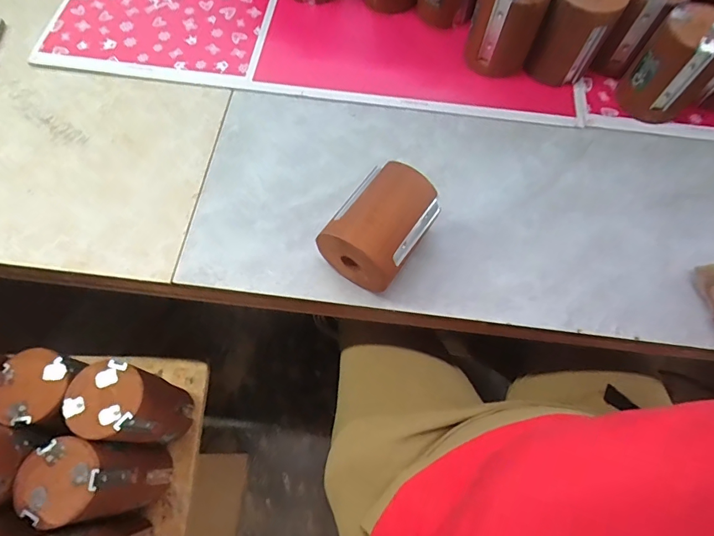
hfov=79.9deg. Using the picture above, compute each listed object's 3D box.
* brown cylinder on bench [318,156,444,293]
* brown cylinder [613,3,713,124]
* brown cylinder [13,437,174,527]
[{"bbox_3d":[0.023,-0.037,0.411,0.074,0.078,0.098,34,68,12],"label":"brown cylinder on bench"},{"bbox_3d":[0.371,-0.234,0.498,0.082,0.100,0.084,38,69,14],"label":"brown cylinder"},{"bbox_3d":[-0.290,0.244,0.493,0.080,0.193,0.074,1,66,-1],"label":"brown cylinder"}]

